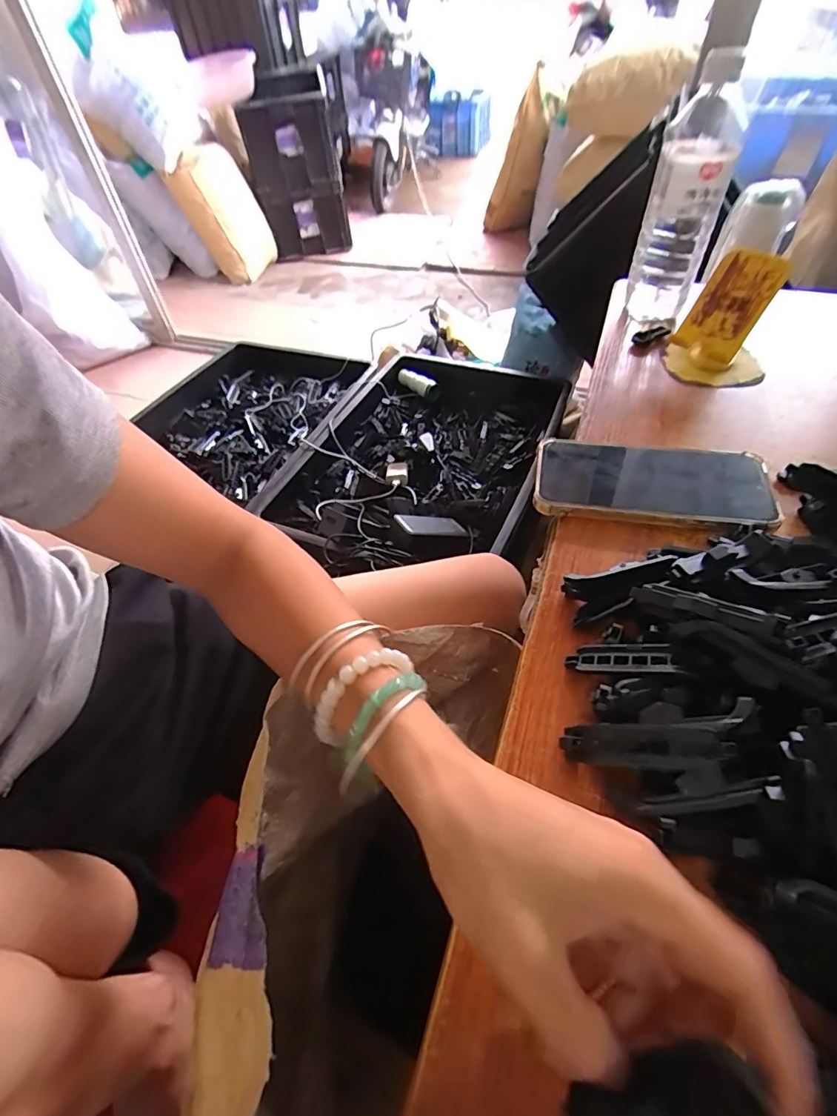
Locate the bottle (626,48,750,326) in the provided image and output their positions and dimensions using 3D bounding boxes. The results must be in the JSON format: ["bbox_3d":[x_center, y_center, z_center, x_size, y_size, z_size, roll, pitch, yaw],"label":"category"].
[{"bbox_3d":[0.266,-0.354,0.481,0.065,0.206,0.074,18,53,18],"label":"bottle"}]

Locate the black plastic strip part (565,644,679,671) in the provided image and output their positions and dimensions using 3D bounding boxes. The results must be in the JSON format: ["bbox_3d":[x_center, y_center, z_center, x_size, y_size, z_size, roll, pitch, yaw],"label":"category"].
[{"bbox_3d":[0.112,0.057,0.270,0.056,0.004,0.016,-9,43,33],"label":"black plastic strip part"}]

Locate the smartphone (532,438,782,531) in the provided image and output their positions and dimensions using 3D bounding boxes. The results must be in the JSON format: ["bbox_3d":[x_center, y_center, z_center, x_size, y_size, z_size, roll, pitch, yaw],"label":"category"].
[{"bbox_3d":[0.175,-0.059,0.366,0.165,0.009,0.080,8,50,11],"label":"smartphone"}]

